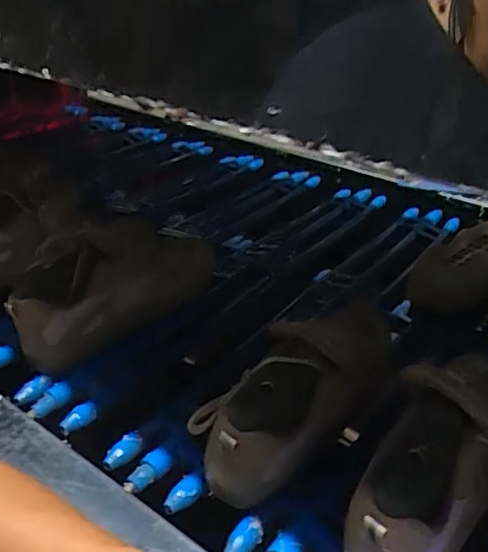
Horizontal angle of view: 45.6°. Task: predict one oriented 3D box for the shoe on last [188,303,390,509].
[{"bbox_3d":[0.054,0.108,0.525,0.199,0.110,0.076,-19,37,-32],"label":"shoe on last"}]

